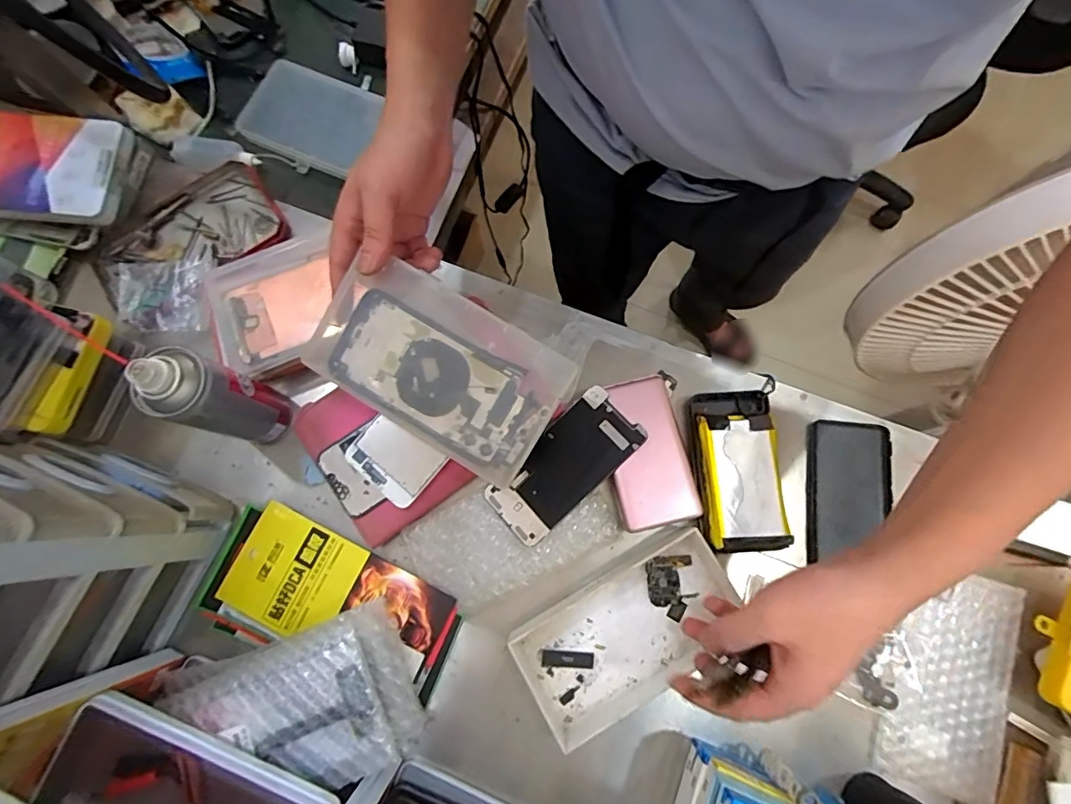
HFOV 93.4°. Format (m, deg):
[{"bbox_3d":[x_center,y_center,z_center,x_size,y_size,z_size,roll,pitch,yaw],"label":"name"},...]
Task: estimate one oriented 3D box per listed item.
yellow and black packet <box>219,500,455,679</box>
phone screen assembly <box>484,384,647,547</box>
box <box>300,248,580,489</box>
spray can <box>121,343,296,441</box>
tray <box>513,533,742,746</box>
[{"bbox_3d":[-0.171,0.167,0.431,0.185,0.010,0.090,25,80,6],"label":"yellow and black packet"},{"bbox_3d":[0.024,0.056,0.442,0.140,0.005,0.065,-43,76,-1],"label":"phone screen assembly"},{"bbox_3d":[-0.072,-0.028,0.378,0.182,0.026,0.107,32,95,3],"label":"box"},{"bbox_3d":[-0.249,-0.001,0.399,0.045,0.152,0.048,0,78,1],"label":"spray can"},{"bbox_3d":[0.076,0.191,0.414,0.184,0.034,0.102,-28,79,-4],"label":"tray"}]

